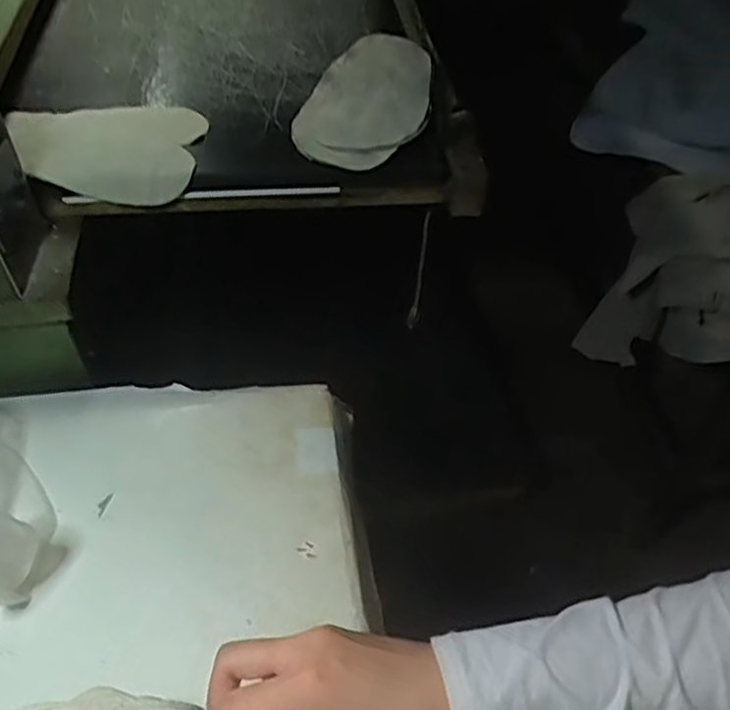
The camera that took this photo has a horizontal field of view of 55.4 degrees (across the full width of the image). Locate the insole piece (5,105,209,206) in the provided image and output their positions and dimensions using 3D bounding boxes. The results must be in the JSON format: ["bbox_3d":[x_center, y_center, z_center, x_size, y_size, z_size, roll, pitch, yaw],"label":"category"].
[{"bbox_3d":[-0.264,-0.208,0.700,0.187,0.017,0.139,-1,52,-7],"label":"insole piece"}]

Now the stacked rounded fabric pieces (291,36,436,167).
[{"bbox_3d":[0.011,-0.308,0.791,0.129,0.027,0.321,11,47,10],"label":"stacked rounded fabric pieces"}]

